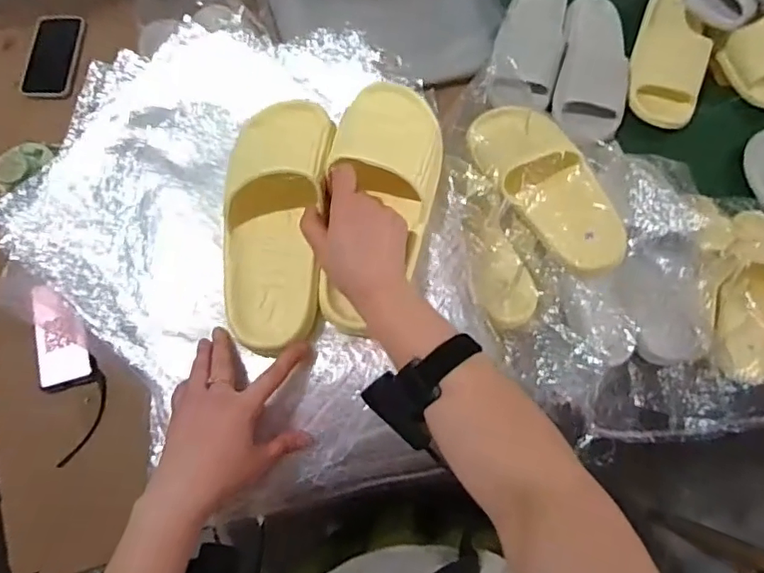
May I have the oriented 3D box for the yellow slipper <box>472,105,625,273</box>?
[{"bbox_3d":[0.190,-0.125,0.660,0.104,0.060,0.247,-24,74,-5],"label":"yellow slipper"}]

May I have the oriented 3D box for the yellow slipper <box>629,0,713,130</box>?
[{"bbox_3d":[0.467,-0.380,0.909,0.105,0.052,0.251,15,75,6],"label":"yellow slipper"}]

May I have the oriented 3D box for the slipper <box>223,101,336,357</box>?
[{"bbox_3d":[-0.105,-0.070,0.547,0.096,0.070,0.256,2,78,3],"label":"slipper"}]

